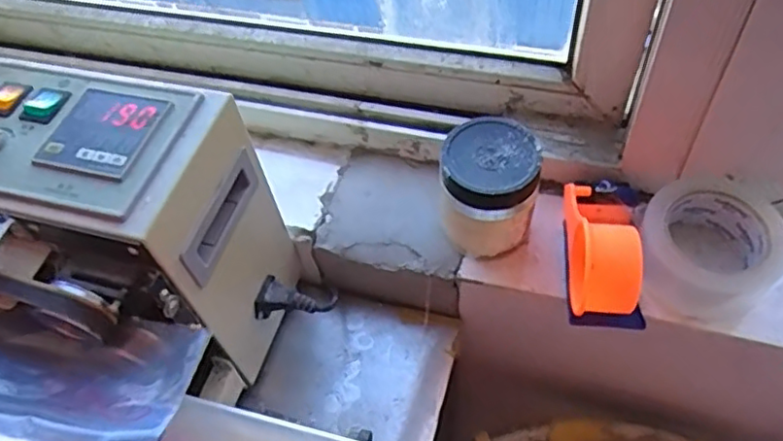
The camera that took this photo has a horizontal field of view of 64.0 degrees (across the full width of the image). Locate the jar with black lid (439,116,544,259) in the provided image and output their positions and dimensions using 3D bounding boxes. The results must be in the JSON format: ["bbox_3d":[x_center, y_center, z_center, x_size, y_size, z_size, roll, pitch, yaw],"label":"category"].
[{"bbox_3d":[0.085,-0.023,0.549,0.077,0.105,0.079,-3,53,4],"label":"jar with black lid"}]

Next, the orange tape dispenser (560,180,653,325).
[{"bbox_3d":[0.180,0.015,0.521,0.063,0.075,0.133,2,53,7],"label":"orange tape dispenser"}]

